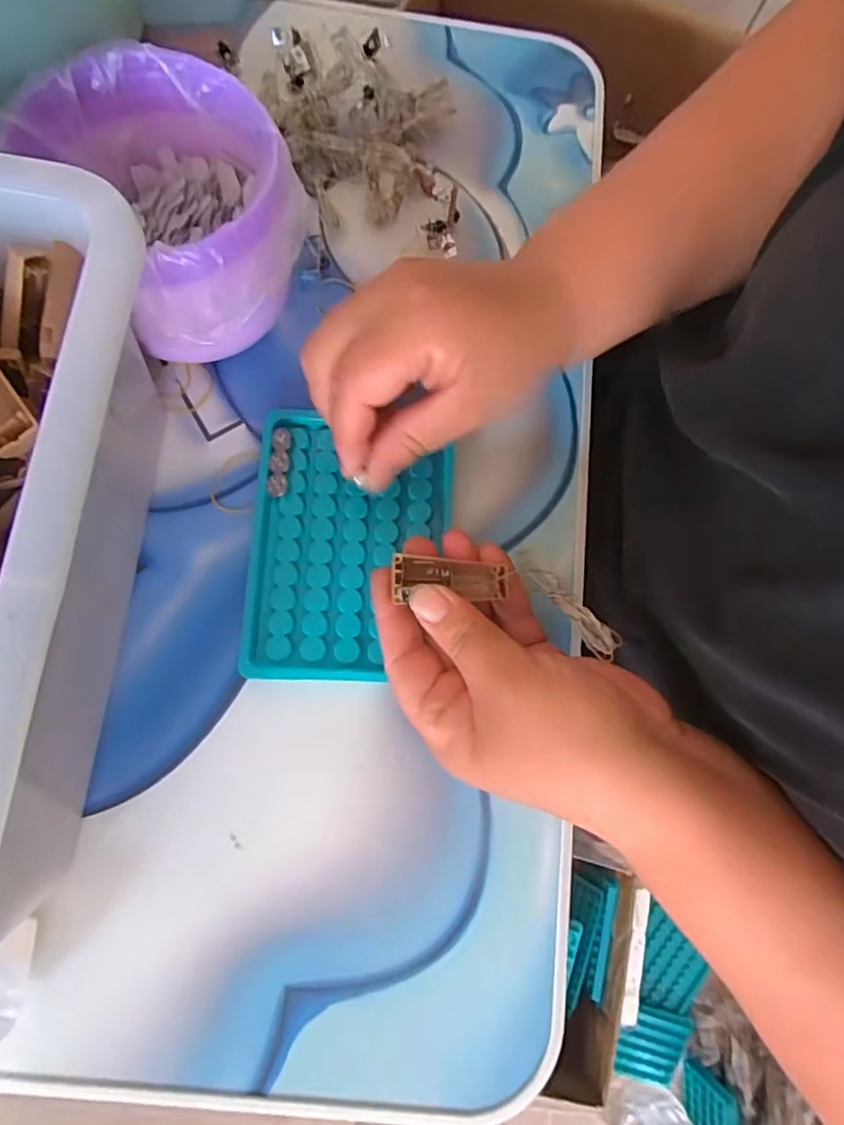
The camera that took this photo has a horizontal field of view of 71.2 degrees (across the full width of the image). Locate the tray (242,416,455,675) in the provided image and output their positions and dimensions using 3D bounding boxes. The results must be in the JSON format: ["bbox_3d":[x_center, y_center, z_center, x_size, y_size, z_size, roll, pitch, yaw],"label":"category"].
[{"bbox_3d":[-0.035,-0.009,0.282,0.092,0.007,0.127,5,77,-4],"label":"tray"}]

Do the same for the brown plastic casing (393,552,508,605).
[{"bbox_3d":[0.011,0.007,0.252,0.047,0.008,0.017,7,76,-11],"label":"brown plastic casing"}]

